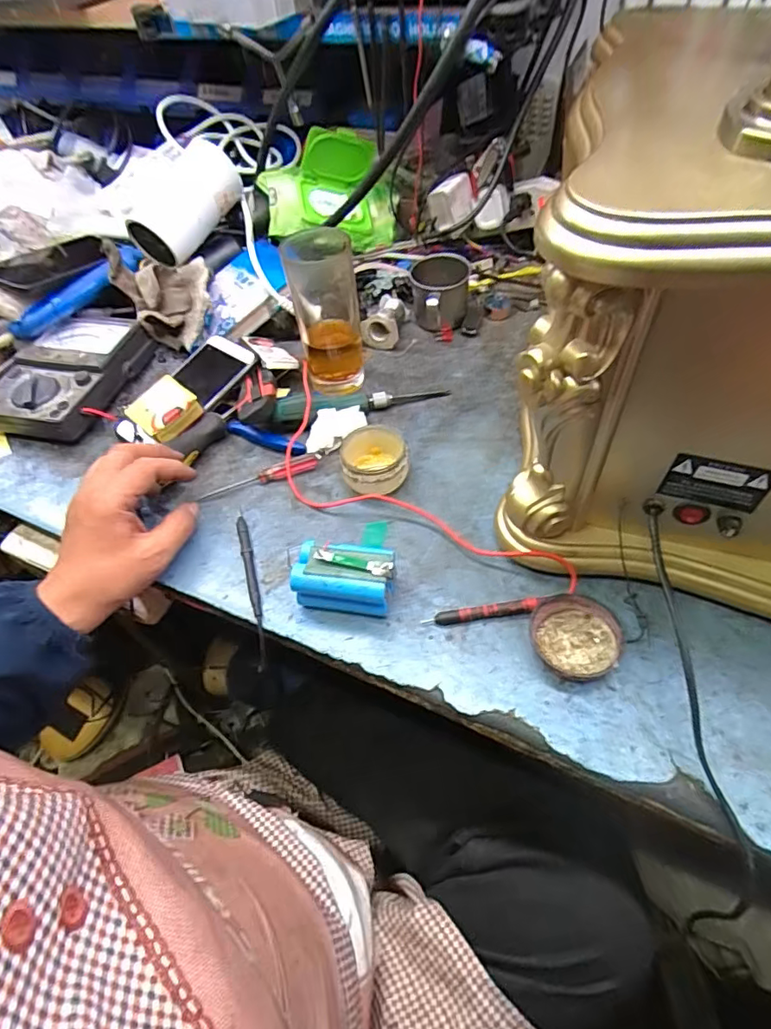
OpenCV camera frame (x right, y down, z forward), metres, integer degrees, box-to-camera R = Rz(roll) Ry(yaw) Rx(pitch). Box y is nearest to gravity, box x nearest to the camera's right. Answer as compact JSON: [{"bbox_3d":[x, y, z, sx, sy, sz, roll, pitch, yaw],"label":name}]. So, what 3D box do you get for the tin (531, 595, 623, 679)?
[{"bbox_3d":[0.138,0.088,0.389,0.058,0.015,0.060,-2,51,3],"label":"tin"}]

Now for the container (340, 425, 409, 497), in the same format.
[{"bbox_3d":[-0.009,-0.046,0.495,0.060,0.038,0.065,-2,51,3],"label":"container"}]

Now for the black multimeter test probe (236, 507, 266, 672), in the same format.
[{"bbox_3d":[-0.112,0.052,0.444,0.010,0.006,0.152,-14,52,-7],"label":"black multimeter test probe"}]

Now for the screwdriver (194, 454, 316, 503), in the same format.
[{"bbox_3d":[-0.120,-0.035,0.510,0.114,0.011,0.015,-18,52,-10],"label":"screwdriver"}]

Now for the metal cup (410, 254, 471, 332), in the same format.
[{"bbox_3d":[0.064,-0.259,0.635,0.066,0.073,0.076,-3,51,3],"label":"metal cup"}]

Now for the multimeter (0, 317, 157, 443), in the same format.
[{"bbox_3d":[-0.352,-0.154,0.600,0.131,0.048,0.172,4,52,8],"label":"multimeter"}]

